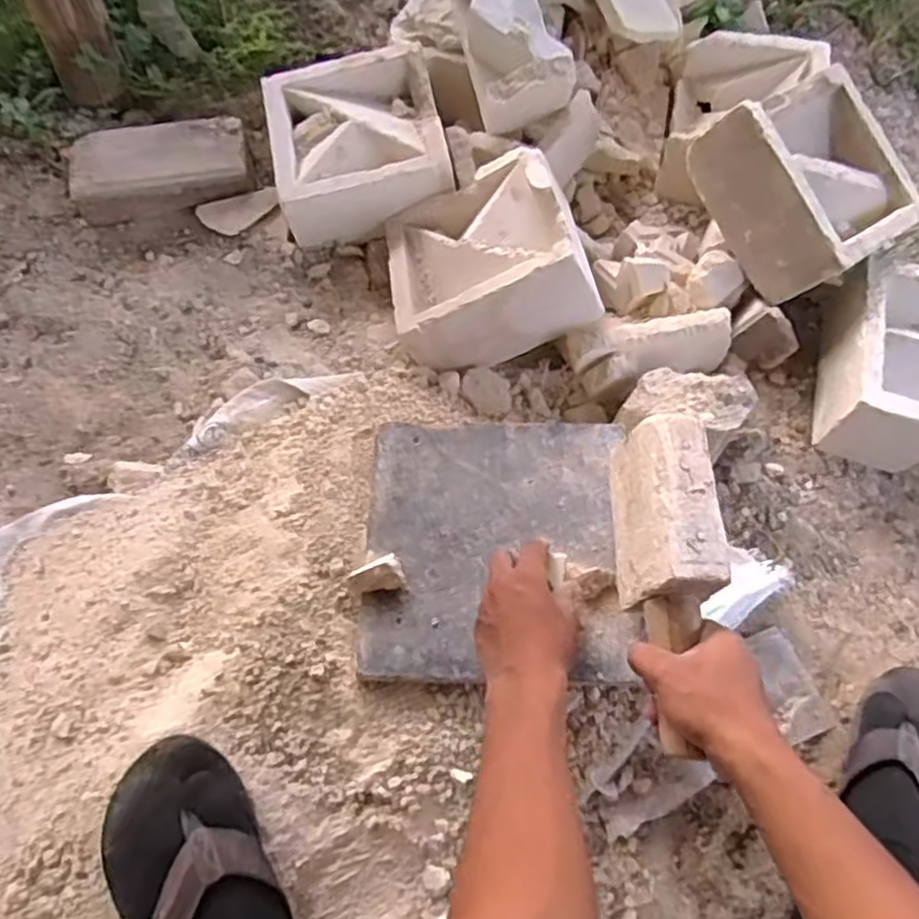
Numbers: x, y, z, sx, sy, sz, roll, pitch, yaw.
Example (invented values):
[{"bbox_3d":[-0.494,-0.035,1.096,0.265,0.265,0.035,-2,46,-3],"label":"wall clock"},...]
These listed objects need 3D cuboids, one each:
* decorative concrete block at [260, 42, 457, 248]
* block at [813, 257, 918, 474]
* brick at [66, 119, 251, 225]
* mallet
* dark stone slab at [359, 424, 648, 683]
[{"bbox_3d":[-0.122,-0.378,0.891,0.202,0.088,0.223,-11,65,-7],"label":"decorative concrete block"},{"bbox_3d":[0.464,-0.114,0.791,0.115,0.092,0.222,14,65,5],"label":"block"},{"bbox_3d":[-0.372,-0.360,0.926,0.212,0.065,0.105,-11,65,-6],"label":"brick"},{"bbox_3d":[0.163,0.090,0.564,0.060,0.085,0.244,1,64,-1],"label":"mallet"},{"bbox_3d":[0.034,0.075,0.669,0.232,0.021,0.244,1,64,-1],"label":"dark stone slab"}]

